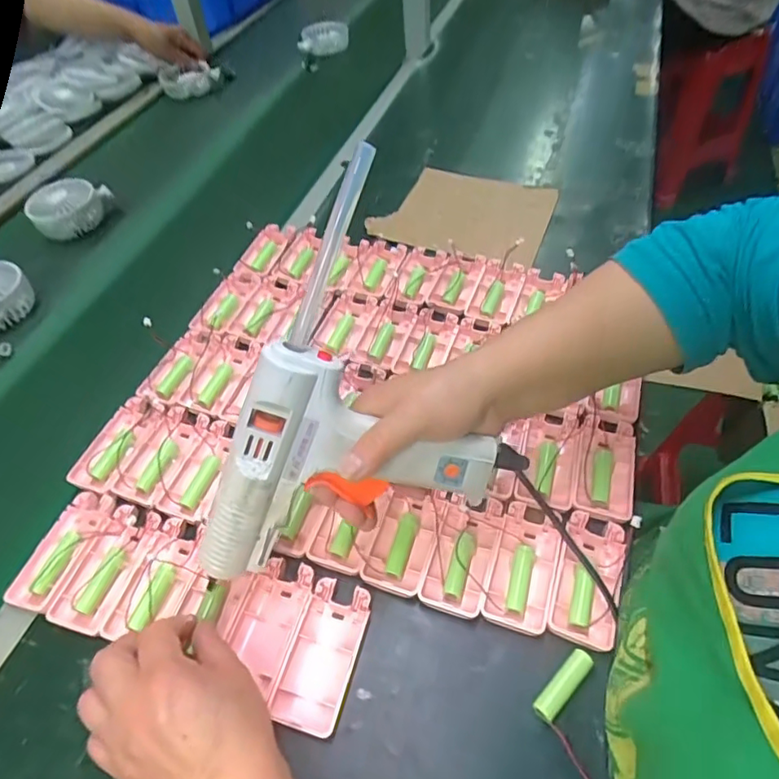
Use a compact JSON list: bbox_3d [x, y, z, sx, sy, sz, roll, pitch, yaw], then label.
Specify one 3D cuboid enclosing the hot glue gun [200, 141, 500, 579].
[{"bbox_3d":[-0.006,0.012,0.360,0.161,0.276,0.060,19,14,-9],"label":"hot glue gun"}]

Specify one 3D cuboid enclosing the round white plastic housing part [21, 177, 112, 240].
[{"bbox_3d":[-0.444,-0.253,0.761,0.072,0.044,0.100,24,56,21],"label":"round white plastic housing part"}]

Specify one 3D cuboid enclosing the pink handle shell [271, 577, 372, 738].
[{"bbox_3d":[-0.044,0.180,0.377,0.043,0.011,0.092,12,52,10],"label":"pink handle shell"}]

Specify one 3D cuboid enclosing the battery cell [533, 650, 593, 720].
[{"bbox_3d":[0.114,0.194,0.361,0.050,0.014,0.015,-37,60,-26],"label":"battery cell"}]

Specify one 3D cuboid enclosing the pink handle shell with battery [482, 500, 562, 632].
[{"bbox_3d":[0.101,0.130,0.411,0.043,0.019,0.096,15,53,12],"label":"pink handle shell with battery"}]

